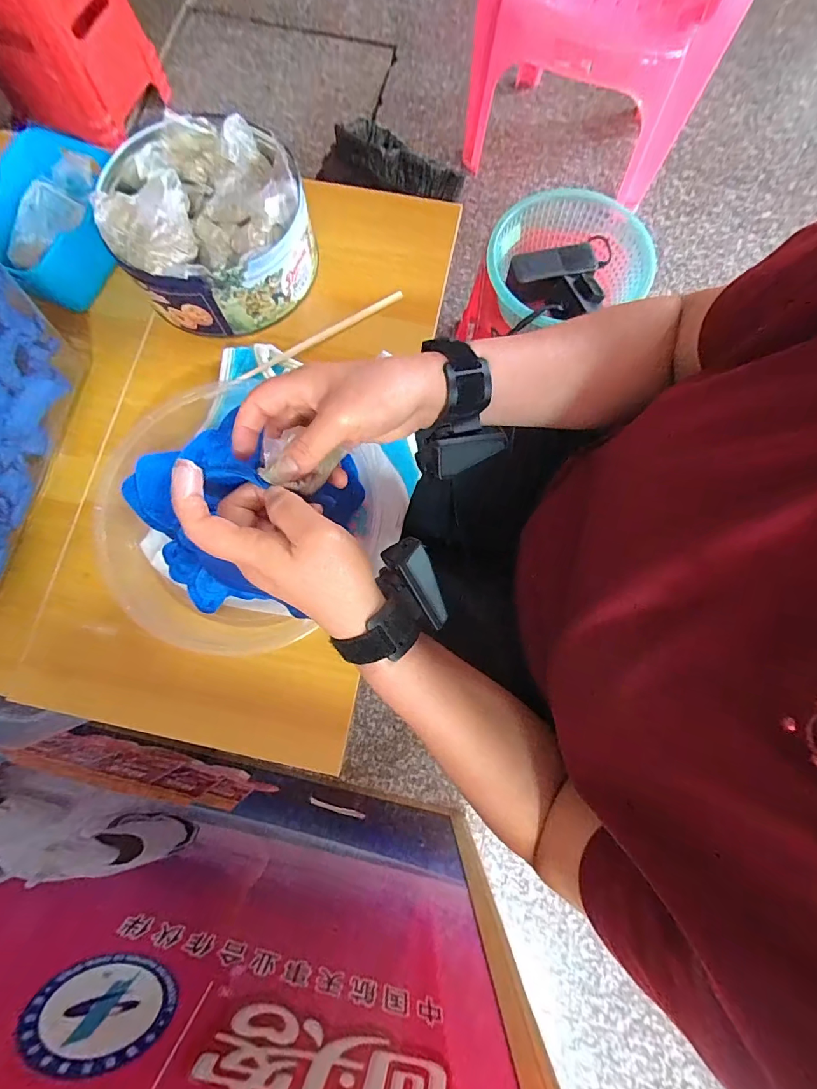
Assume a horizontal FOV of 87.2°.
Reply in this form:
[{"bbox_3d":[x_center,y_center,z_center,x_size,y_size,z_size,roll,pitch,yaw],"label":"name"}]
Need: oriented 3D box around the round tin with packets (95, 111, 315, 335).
[{"bbox_3d":[-0.191,-0.316,0.431,0.179,0.083,0.182,0,78,0],"label":"round tin with packets"}]

